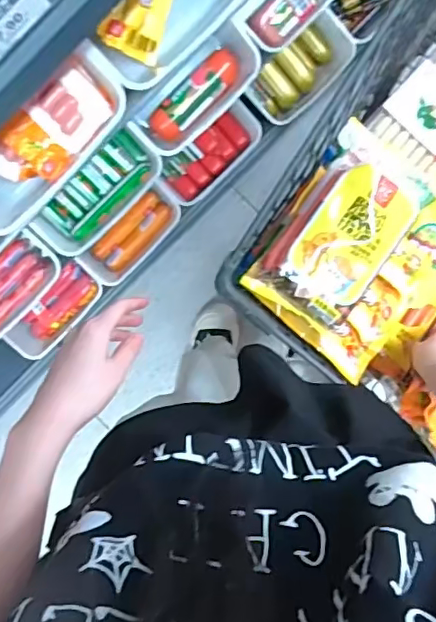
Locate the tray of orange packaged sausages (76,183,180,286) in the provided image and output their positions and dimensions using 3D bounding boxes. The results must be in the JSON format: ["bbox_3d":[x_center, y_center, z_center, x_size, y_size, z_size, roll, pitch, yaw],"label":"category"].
[{"bbox_3d":[-0.167,-0.147,1.099,0.212,0.057,0.096,-44,89,4],"label":"tray of orange packaged sausages"}]

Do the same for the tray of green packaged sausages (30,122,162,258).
[{"bbox_3d":[-0.181,-0.181,0.847,0.097,0.068,0.206,44,94,1],"label":"tray of green packaged sausages"}]

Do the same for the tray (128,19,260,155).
[{"bbox_3d":[-0.031,-0.324,0.828,0.092,0.070,0.209,44,94,1],"label":"tray"}]

